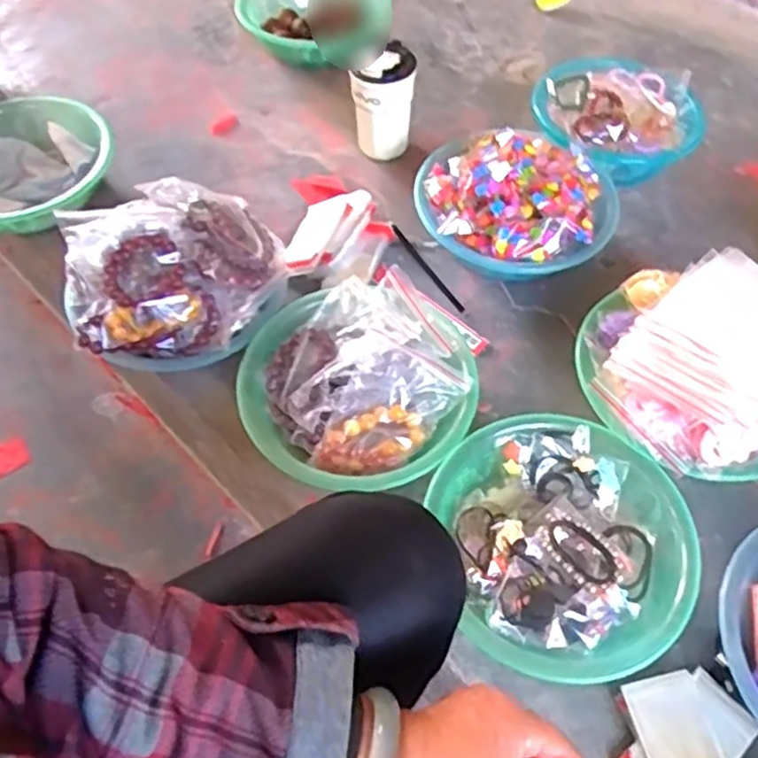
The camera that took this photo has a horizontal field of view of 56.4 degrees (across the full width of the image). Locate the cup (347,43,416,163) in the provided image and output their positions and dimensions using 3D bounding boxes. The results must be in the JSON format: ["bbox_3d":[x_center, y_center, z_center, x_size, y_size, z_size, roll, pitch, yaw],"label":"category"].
[{"bbox_3d":[0.007,-0.361,0.947,0.076,0.143,0.069,3,56,1],"label":"cup"}]

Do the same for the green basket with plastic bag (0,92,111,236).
[{"bbox_3d":[-0.476,-0.281,0.923,0.238,0.066,0.233,0,56,0],"label":"green basket with plastic bag"}]

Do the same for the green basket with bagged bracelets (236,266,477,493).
[{"bbox_3d":[-0.019,0.004,0.729,0.219,0.073,0.228,0,56,0],"label":"green basket with bagged bracelets"}]

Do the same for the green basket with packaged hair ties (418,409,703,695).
[{"bbox_3d":[0.168,0.151,0.652,0.211,0.066,0.235,-12,57,-8],"label":"green basket with packaged hair ties"}]

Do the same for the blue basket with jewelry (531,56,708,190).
[{"bbox_3d":[0.317,-0.348,0.967,0.224,0.094,0.198,-14,57,-10],"label":"blue basket with jewelry"}]

